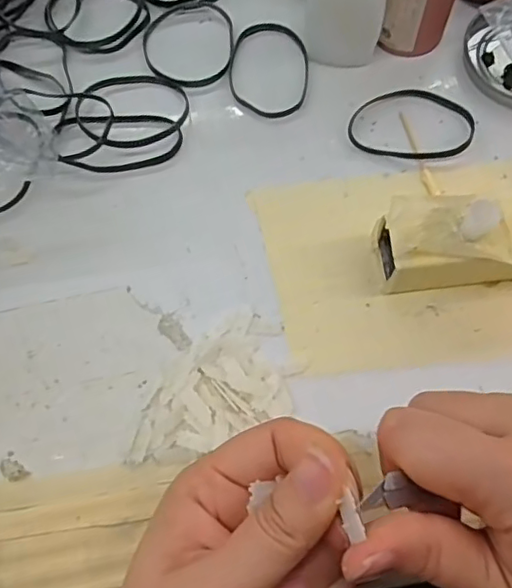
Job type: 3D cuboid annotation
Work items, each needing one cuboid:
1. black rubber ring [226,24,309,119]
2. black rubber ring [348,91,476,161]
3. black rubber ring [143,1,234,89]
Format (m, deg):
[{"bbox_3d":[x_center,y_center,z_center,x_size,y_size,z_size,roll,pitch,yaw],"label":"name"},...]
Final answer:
[{"bbox_3d":[0.008,-0.135,0.353,0.048,0.004,0.067,5,69,3],"label":"black rubber ring"},{"bbox_3d":[0.090,-0.099,0.338,0.070,0.004,0.049,9,69,5],"label":"black rubber ring"},{"bbox_3d":[-0.041,-0.153,0.361,0.056,0.004,0.066,-7,69,-2],"label":"black rubber ring"}]

